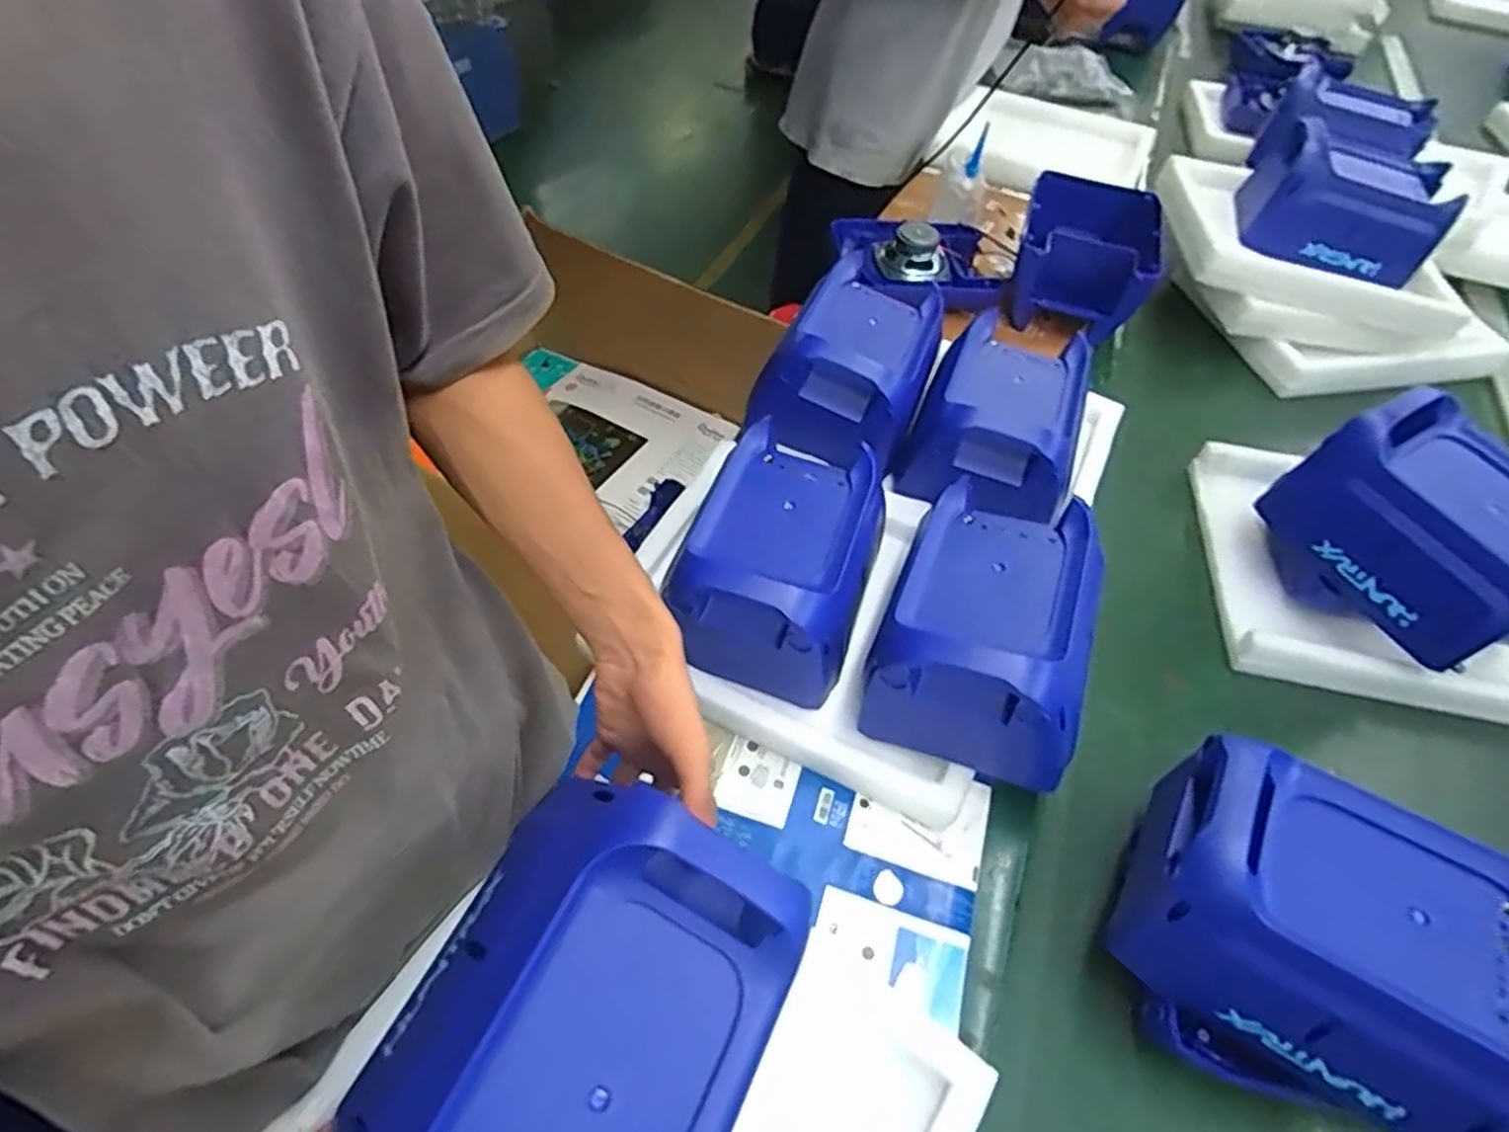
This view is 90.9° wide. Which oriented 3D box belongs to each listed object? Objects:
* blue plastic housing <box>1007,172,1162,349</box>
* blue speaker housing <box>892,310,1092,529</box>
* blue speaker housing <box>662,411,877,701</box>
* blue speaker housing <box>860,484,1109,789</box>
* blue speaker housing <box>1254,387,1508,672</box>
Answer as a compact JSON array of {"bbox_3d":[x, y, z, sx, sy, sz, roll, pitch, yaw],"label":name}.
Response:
[{"bbox_3d":[0.440,-0.423,1.000,0.174,0.103,0.182,20,55,9],"label":"blue plastic housing"},{"bbox_3d":[0.266,-0.155,0.784,0.152,0.100,0.227,25,56,12],"label":"blue speaker housing"},{"bbox_3d":[0.026,-0.012,0.661,0.151,0.115,0.214,18,55,7],"label":"blue speaker housing"},{"bbox_3d":[0.196,0.044,0.613,0.164,0.124,0.212,21,55,10],"label":"blue speaker housing"},{"bbox_3d":[0.623,-0.028,0.691,0.150,0.139,0.222,-23,60,-20],"label":"blue speaker housing"}]

